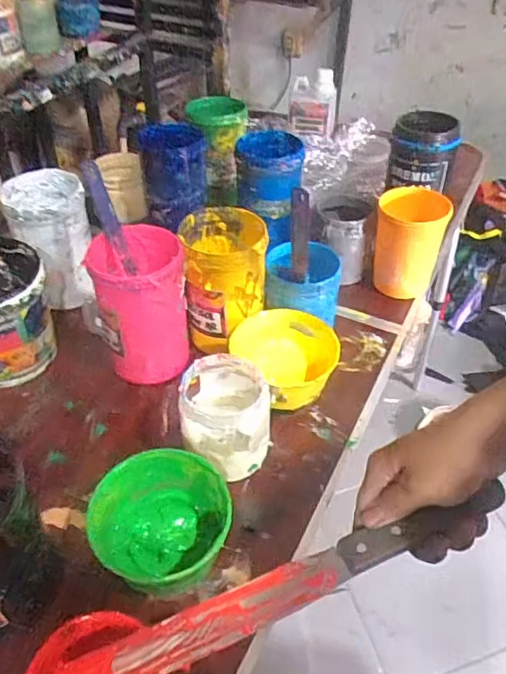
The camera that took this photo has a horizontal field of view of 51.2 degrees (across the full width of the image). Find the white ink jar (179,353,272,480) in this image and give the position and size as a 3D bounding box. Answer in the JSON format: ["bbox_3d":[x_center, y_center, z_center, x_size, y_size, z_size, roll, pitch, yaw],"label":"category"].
[{"bbox_3d":[-0.027,0.076,0.509,0.081,0.088,0.091,-10,47,-11],"label":"white ink jar"}]

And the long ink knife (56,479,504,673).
[{"bbox_3d":[0.019,0.167,0.349,0.310,0.018,0.030,-23,53,-5],"label":"long ink knife"}]

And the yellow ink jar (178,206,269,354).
[{"bbox_3d":[-0.032,-0.065,0.611,0.090,0.131,0.104,-3,46,-4],"label":"yellow ink jar"}]

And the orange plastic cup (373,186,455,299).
[{"bbox_3d":[0.202,-0.127,0.696,0.086,0.119,0.087,11,47,10],"label":"orange plastic cup"}]

